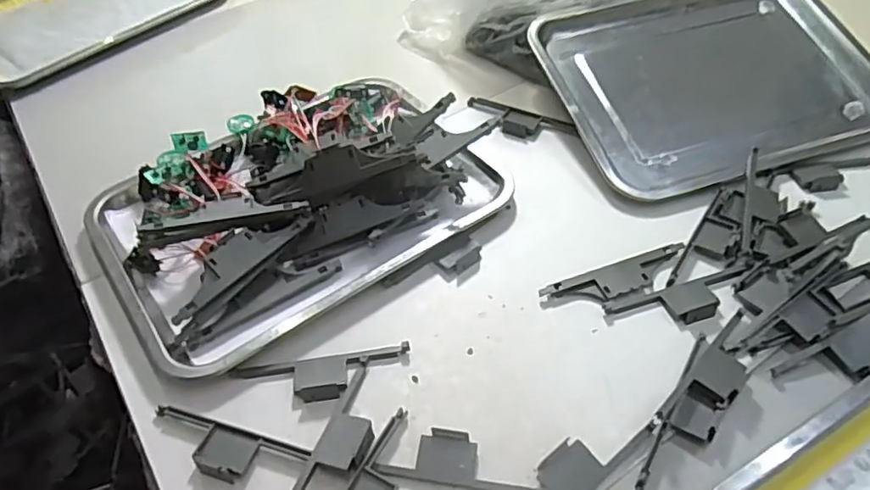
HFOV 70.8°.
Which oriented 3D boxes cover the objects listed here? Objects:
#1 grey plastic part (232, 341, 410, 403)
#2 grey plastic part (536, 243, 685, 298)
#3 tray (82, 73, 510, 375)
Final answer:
[{"bbox_3d":[-0.085,0.100,0.469,0.131,0.009,0.038,-8,47,-4],"label":"grey plastic part"},{"bbox_3d":[0.155,0.029,0.517,0.132,0.008,0.032,-15,48,-11],"label":"grey plastic part"},{"bbox_3d":[-0.126,-0.060,0.571,0.356,0.072,0.260,-30,52,-22],"label":"tray"}]

